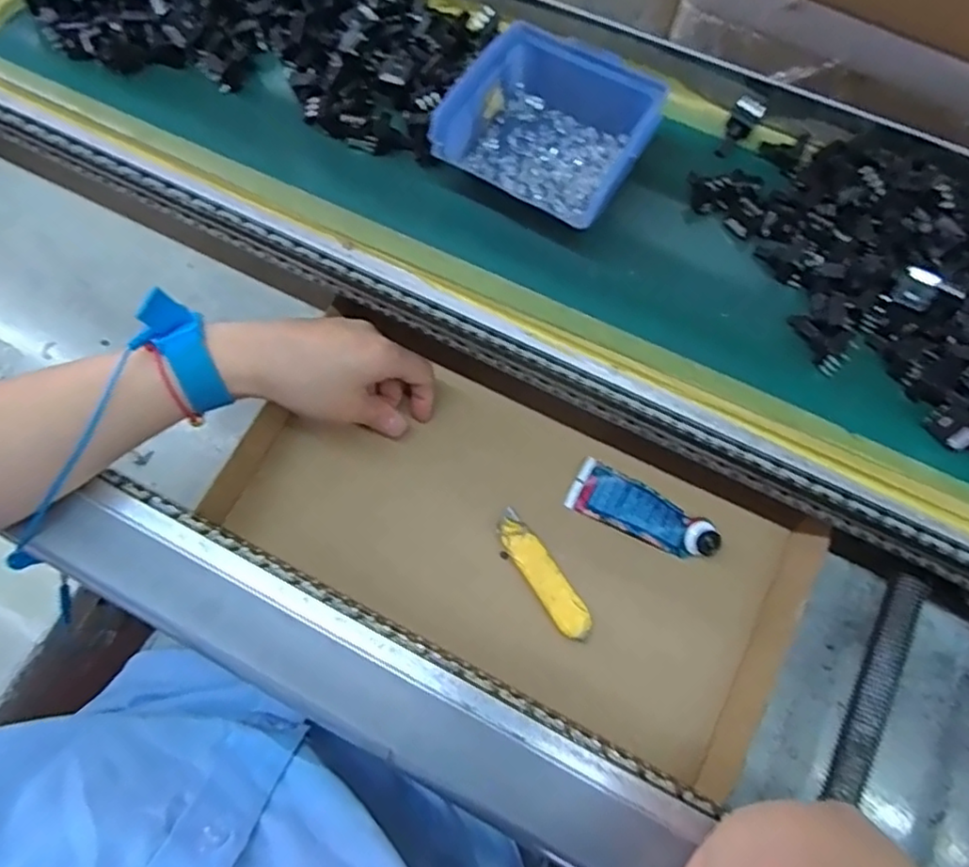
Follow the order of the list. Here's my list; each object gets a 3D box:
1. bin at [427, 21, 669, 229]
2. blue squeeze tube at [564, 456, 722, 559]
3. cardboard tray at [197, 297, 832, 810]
[{"bbox_3d":[0.038,-0.173,0.358,0.102,0.044,0.100,31,77,10],"label":"bin"},{"bbox_3d":[0.106,0.051,0.414,0.096,0.022,0.036,25,76,9],"label":"blue squeeze tube"},{"bbox_3d":[0.015,0.063,0.425,0.362,0.062,0.185,27,74,8],"label":"cardboard tray"}]

